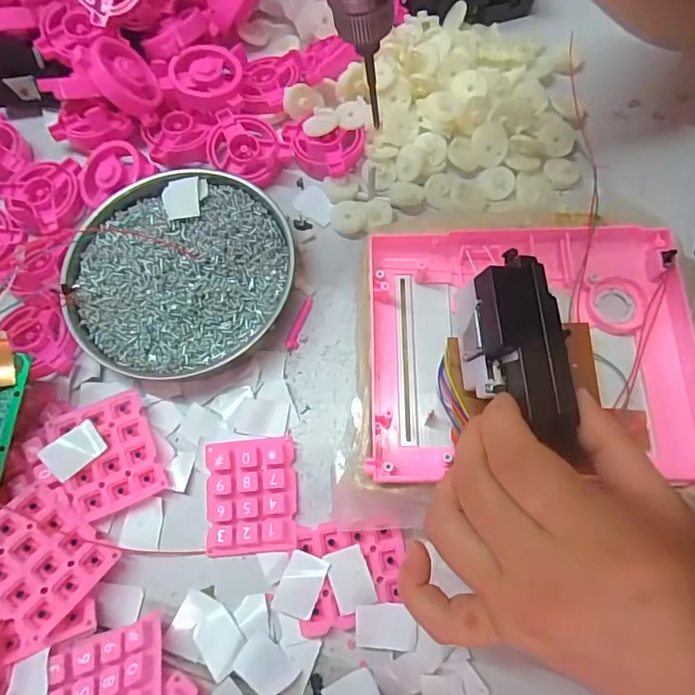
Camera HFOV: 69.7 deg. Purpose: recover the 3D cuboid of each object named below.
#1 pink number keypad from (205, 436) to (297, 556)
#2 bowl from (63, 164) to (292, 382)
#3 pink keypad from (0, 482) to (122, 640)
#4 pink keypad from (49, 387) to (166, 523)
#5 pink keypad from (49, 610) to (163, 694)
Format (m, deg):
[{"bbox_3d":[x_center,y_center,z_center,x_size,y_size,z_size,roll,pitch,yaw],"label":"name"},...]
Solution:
[{"bbox_3d":[-0.053,0.079,0.268,0.048,0.005,0.059,-5,72,0],"label":"pink number keypad"},{"bbox_3d":[-0.102,-0.046,0.302,0.129,0.023,0.131,15,74,7],"label":"bowl"},{"bbox_3d":[-0.153,0.103,0.246,0.059,0.004,0.050,43,50,-1],"label":"pink keypad"},{"bbox_3d":[-0.131,0.058,0.274,0.046,0.012,0.059,-24,73,-5],"label":"pink keypad"},{"bbox_3d":[-0.111,0.154,0.230,0.052,0.011,0.051,-12,47,2],"label":"pink keypad"}]

